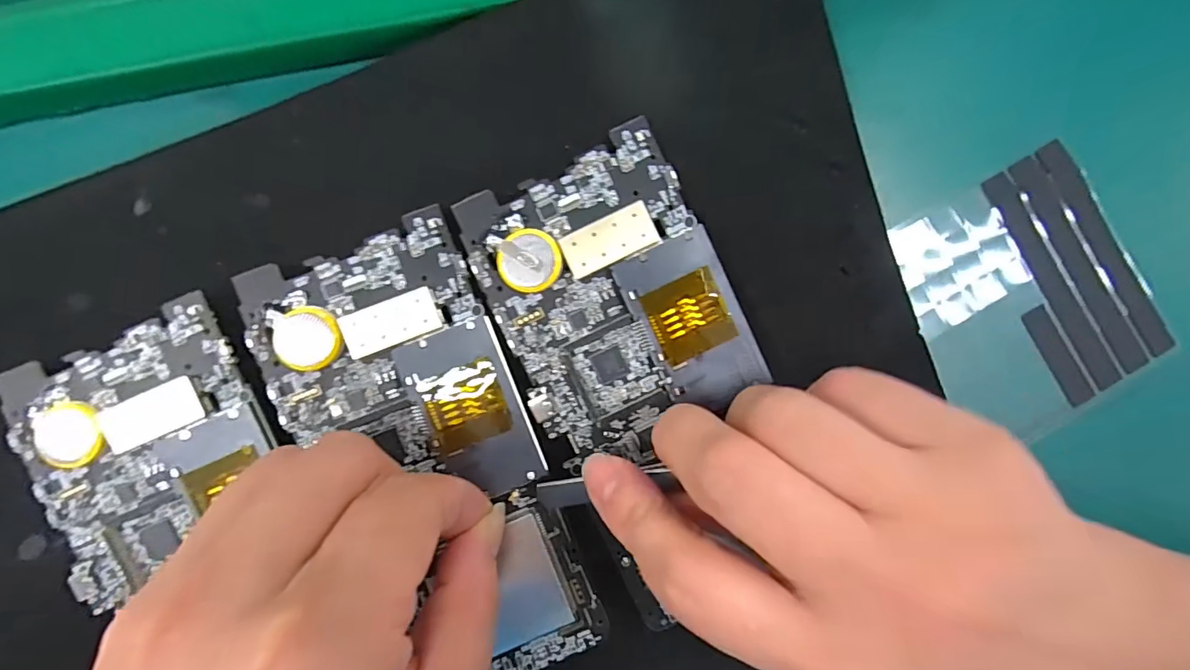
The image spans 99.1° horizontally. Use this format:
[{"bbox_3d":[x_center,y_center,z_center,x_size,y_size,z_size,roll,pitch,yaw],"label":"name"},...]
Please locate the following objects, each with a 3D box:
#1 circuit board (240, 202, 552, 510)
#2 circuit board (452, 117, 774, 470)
[{"bbox_3d":[-0.066,0.015,0.164,0.071,0.004,0.093,-21,90,-2],"label":"circuit board"},{"bbox_3d":[0.005,-0.011,0.167,0.072,0.008,0.093,-24,90,-2],"label":"circuit board"}]

